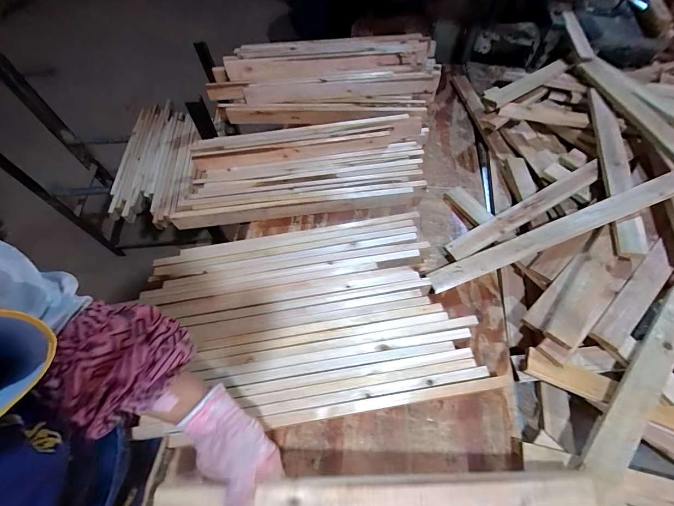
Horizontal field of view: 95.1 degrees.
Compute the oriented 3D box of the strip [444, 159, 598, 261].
[{"bbox_3d":[0.375,-0.084,0.615,0.361,0.011,0.041,-28,72,-7],"label":"strip"}]

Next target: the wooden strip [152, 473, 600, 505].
[{"bbox_3d":[0.057,0.275,0.340,0.484,0.014,0.043,3,61,-7],"label":"wooden strip"}]

